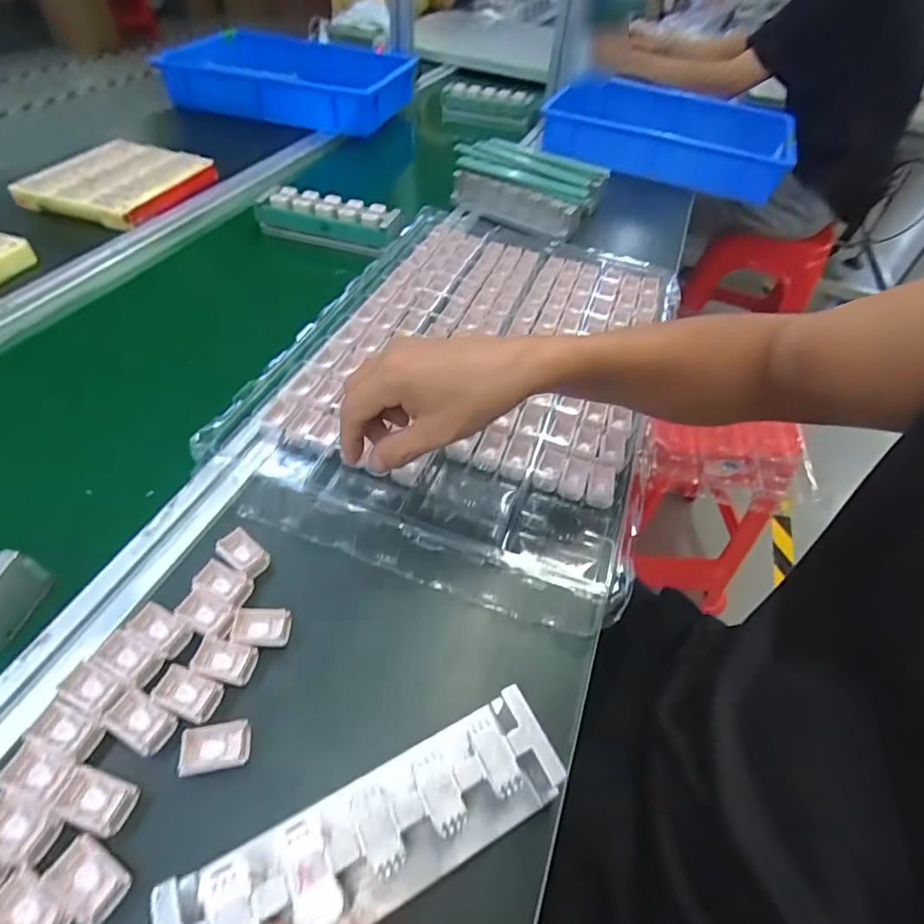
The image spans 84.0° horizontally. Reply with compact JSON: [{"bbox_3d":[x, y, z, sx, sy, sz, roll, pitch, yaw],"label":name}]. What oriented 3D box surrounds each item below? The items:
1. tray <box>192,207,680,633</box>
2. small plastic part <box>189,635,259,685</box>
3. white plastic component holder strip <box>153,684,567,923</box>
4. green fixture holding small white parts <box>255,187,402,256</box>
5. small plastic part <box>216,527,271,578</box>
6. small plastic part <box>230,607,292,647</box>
[{"bbox_3d":[0.026,-0.113,0.536,0.344,0.039,0.513,19,51,9],"label":"tray"},{"bbox_3d":[-0.148,0.122,0.319,0.034,0.009,0.023,13,49,5],"label":"small plastic part"},{"bbox_3d":[-0.041,0.184,0.253,0.185,0.042,0.057,-17,54,-24],"label":"white plastic component holder strip"},{"bbox_3d":[-0.180,-0.331,0.701,0.207,0.052,0.063,18,50,10],"label":"green fixture holding small white parts"},{"bbox_3d":[-0.156,0.065,0.369,0.036,0.011,0.022,28,52,18],"label":"small plastic part"},{"bbox_3d":[-0.131,0.107,0.334,0.035,0.009,0.023,0,49,-6],"label":"small plastic part"}]

